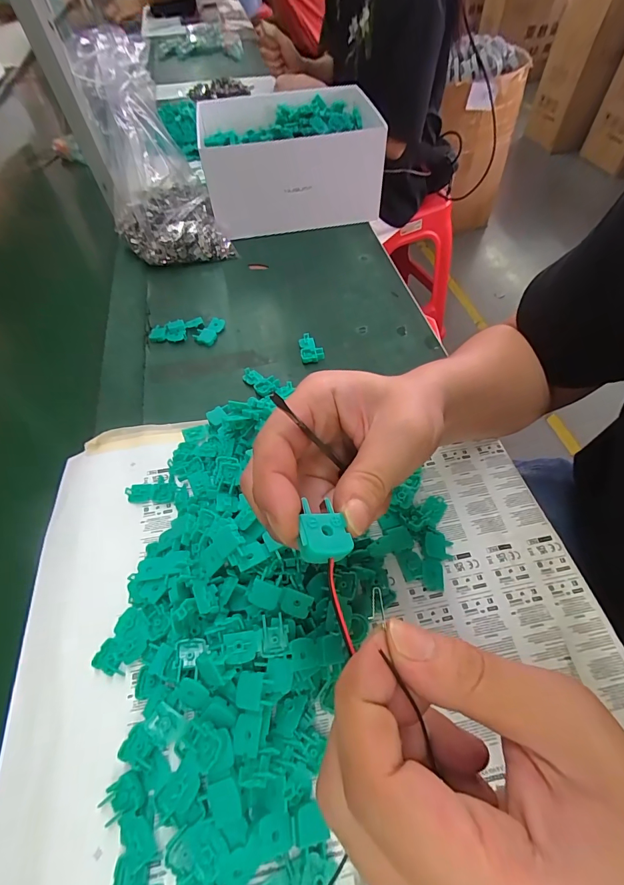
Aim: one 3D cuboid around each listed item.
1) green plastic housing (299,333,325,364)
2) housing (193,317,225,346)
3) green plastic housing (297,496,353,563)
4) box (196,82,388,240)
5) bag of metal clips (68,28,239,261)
[{"bbox_3d":[-0.004,-0.112,0.448,0.026,0.008,0.047,-16,57,-8],"label":"green plastic housing"},{"bbox_3d":[-0.124,-0.139,0.470,0.026,0.009,0.042,26,61,18],"label":"housing"},{"bbox_3d":[0.004,0.038,0.152,0.021,0.009,0.022,6,48,-21],"label":"green plastic housing"},{"bbox_3d":[-0.034,-0.443,0.601,0.257,0.124,0.218,-12,57,-6],"label":"box"},{"bbox_3d":[-0.200,-0.350,0.483,0.134,0.225,0.148,-26,59,-15],"label":"bag of metal clips"}]

